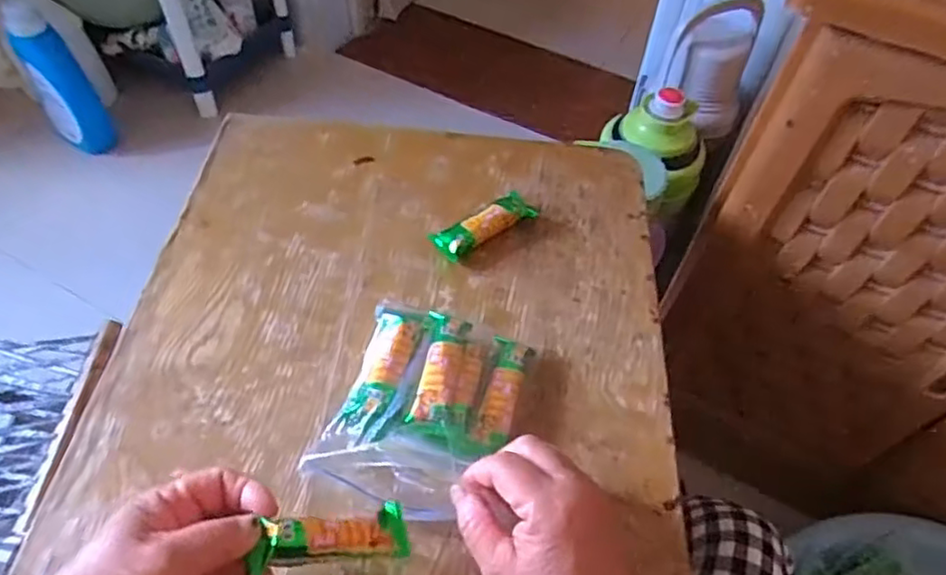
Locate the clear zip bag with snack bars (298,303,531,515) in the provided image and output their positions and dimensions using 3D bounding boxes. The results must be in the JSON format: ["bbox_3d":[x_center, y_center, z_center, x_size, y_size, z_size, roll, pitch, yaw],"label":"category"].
[{"bbox_3d":[-0.029,0.074,0.426,0.109,0.040,0.138,16,54,8],"label":"clear zip bag with snack bars"}]

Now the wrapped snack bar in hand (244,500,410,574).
[{"bbox_3d":[-0.072,0.134,0.345,0.087,0.019,0.030,9,45,-39],"label":"wrapped snack bar in hand"}]

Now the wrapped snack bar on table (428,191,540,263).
[{"bbox_3d":[0.009,-0.051,0.531,0.092,0.019,0.027,-31,61,-24],"label":"wrapped snack bar on table"}]

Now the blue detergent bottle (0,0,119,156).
[{"bbox_3d":[-0.775,-0.386,1.208,0.092,0.289,0.088,-27,60,-21],"label":"blue detergent bottle"}]

